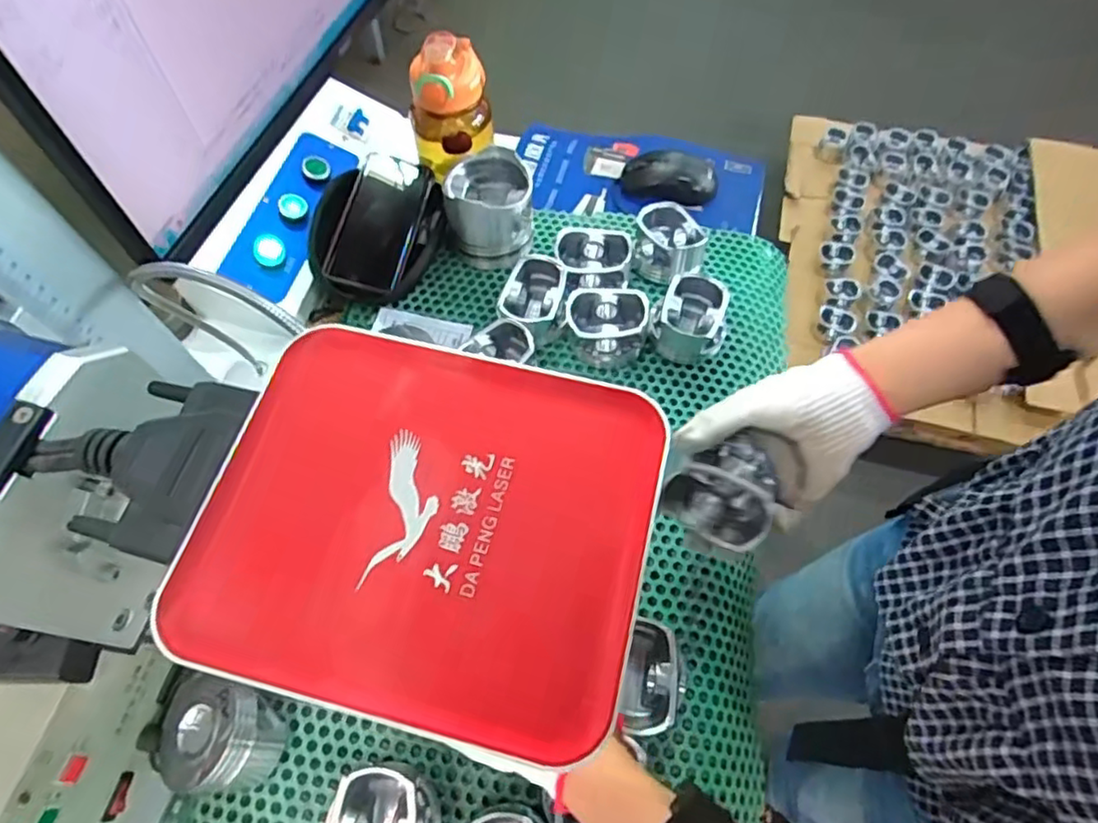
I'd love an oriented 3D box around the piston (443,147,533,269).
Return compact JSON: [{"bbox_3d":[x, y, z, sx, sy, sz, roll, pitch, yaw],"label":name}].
[{"bbox_3d":[-0.062,-0.211,0.669,0.085,0.079,0.085,0,62,1],"label":"piston"}]

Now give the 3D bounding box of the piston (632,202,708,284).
[{"bbox_3d":[0.124,-0.172,0.659,0.071,0.043,0.082,6,63,4],"label":"piston"}]

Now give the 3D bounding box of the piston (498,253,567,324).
[{"bbox_3d":[-0.016,-0.111,0.636,0.059,0.041,0.080,14,63,8],"label":"piston"}]

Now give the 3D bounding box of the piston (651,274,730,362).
[{"bbox_3d":[0.137,-0.089,0.619,0.069,0.043,0.078,19,64,10],"label":"piston"}]

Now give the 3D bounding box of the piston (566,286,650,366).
[{"bbox_3d":[0.056,-0.083,0.617,0.075,0.043,0.063,1,62,1],"label":"piston"}]

